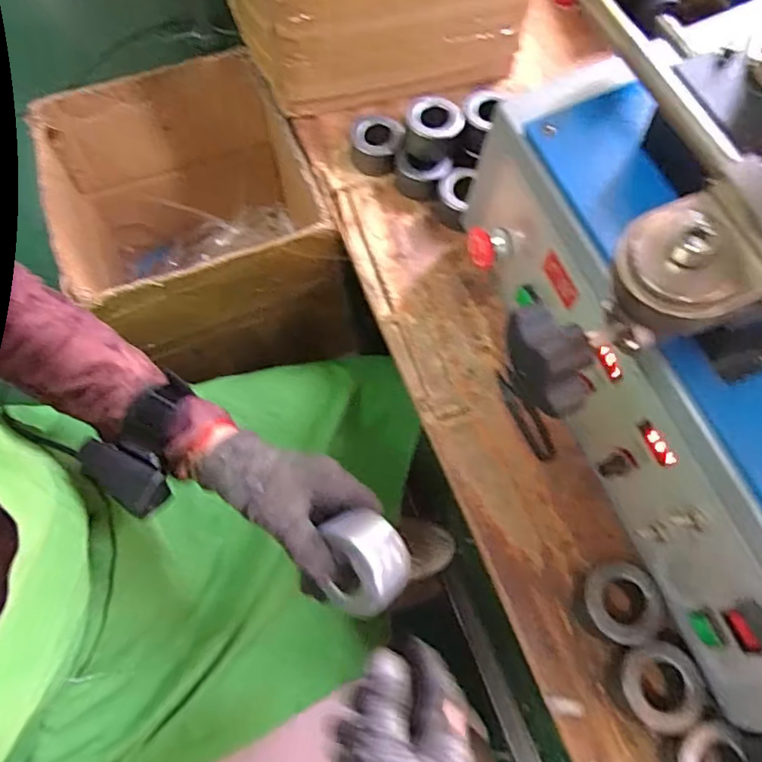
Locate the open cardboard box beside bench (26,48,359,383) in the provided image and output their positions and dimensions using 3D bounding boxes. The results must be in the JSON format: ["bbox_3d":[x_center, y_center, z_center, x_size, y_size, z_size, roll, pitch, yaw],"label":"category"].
[{"bbox_3d":[-0.231,-0.196,0.802,0.294,0.282,0.324,-23,68,-10],"label":"open cardboard box beside bench"}]

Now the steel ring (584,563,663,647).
[{"bbox_3d":[0.195,0.183,0.472,0.057,0.035,0.059,10,66,4],"label":"steel ring"}]

